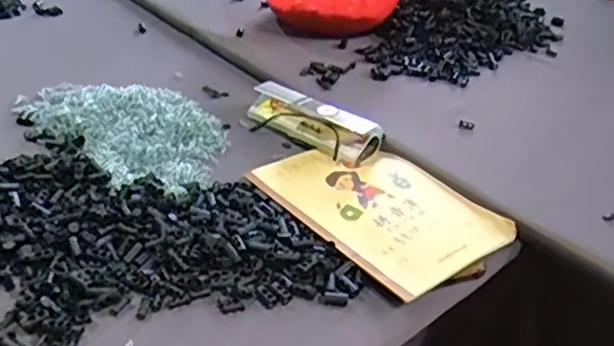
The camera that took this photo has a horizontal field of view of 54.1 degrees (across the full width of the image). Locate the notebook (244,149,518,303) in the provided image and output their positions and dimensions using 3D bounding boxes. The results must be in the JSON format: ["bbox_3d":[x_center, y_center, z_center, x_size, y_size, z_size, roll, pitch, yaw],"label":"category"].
[{"bbox_3d":[0.064,0.027,0.542,0.142,0.007,0.205,-23,43,-32],"label":"notebook"}]

